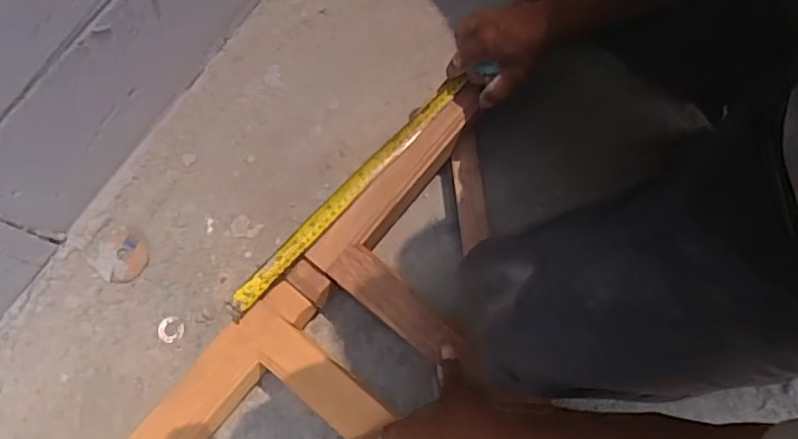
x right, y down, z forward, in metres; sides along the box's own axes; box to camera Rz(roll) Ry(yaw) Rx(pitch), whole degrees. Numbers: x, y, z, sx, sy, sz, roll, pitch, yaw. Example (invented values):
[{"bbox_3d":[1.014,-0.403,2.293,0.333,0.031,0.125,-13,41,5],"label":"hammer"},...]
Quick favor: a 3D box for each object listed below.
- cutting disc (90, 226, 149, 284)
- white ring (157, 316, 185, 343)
[{"bbox_3d":[-0.350,0.042,0.742,0.071,0.004,0.065,0,75,0],"label":"cutting disc"},{"bbox_3d":[-0.278,0.134,0.724,0.030,0.004,0.031,0,75,0],"label":"white ring"}]

